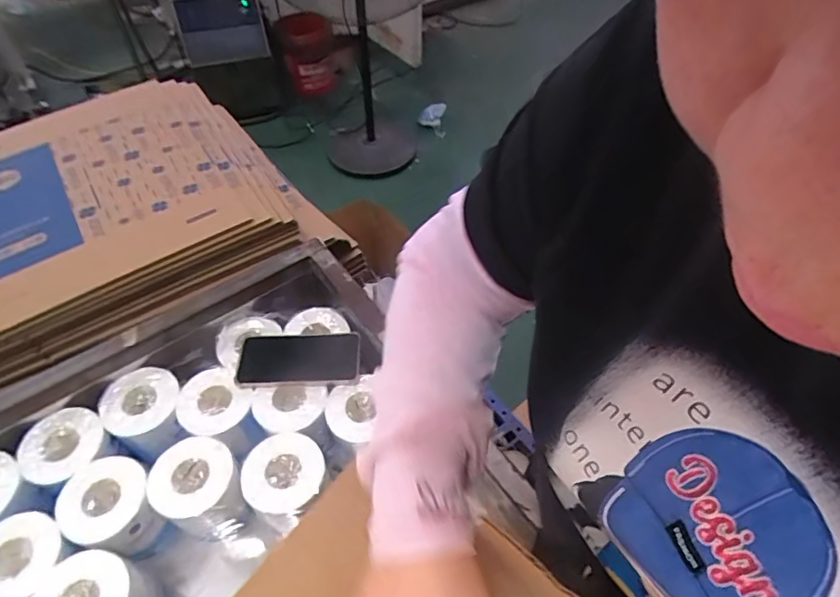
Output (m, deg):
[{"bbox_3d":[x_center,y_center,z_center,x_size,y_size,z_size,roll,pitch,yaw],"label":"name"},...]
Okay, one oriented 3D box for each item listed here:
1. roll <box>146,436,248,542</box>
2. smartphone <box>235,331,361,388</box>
[{"bbox_3d":[-0.274,0.248,0.673,0.095,0.120,0.098,0,51,0],"label":"roll"},{"bbox_3d":[-0.168,0.084,0.729,0.164,0.015,0.080,-3,51,-2],"label":"smartphone"}]

